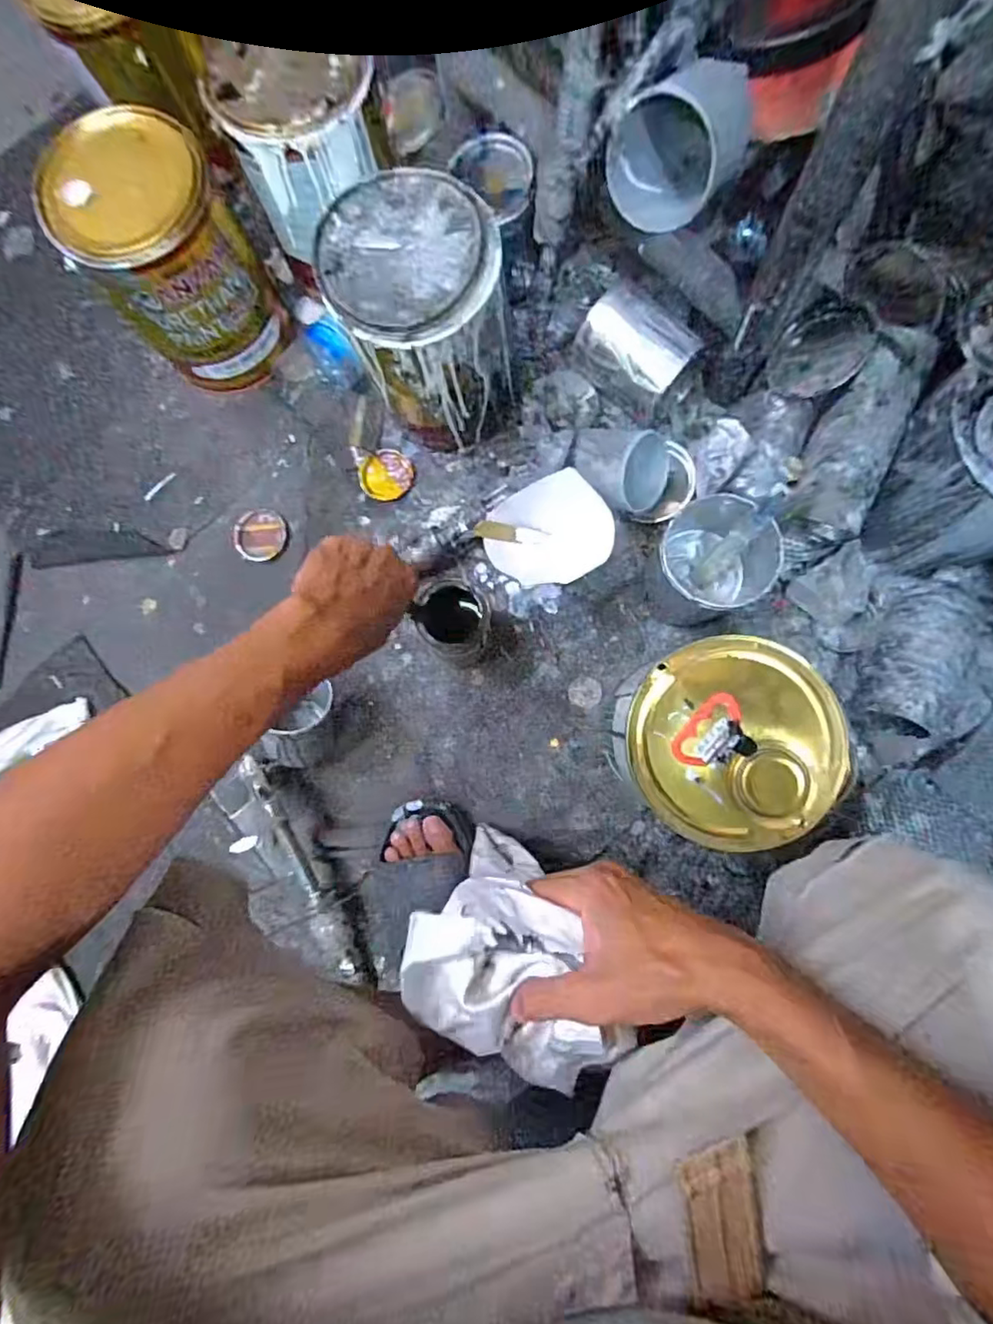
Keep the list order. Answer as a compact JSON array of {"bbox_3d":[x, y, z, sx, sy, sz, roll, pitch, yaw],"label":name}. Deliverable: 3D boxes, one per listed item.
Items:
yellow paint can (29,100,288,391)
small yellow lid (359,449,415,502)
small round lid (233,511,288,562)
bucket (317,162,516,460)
[{"bbox_3d":[-0.334,-0.418,0.641,0.146,0.220,0.140,-1,84,5],"label":"yellow paint can"},{"bbox_3d":[-0.133,-0.228,0.719,0.063,0.007,0.064,0,83,3],"label":"small yellow lid"},{"bbox_3d":[-0.287,-0.154,0.725,0.063,0.010,0.060,0,83,3],"label":"small round lid"},{"bbox_3d":[-0.072,-0.343,0.619,0.155,0.213,0.163,-12,83,2],"label":"bucket"}]

